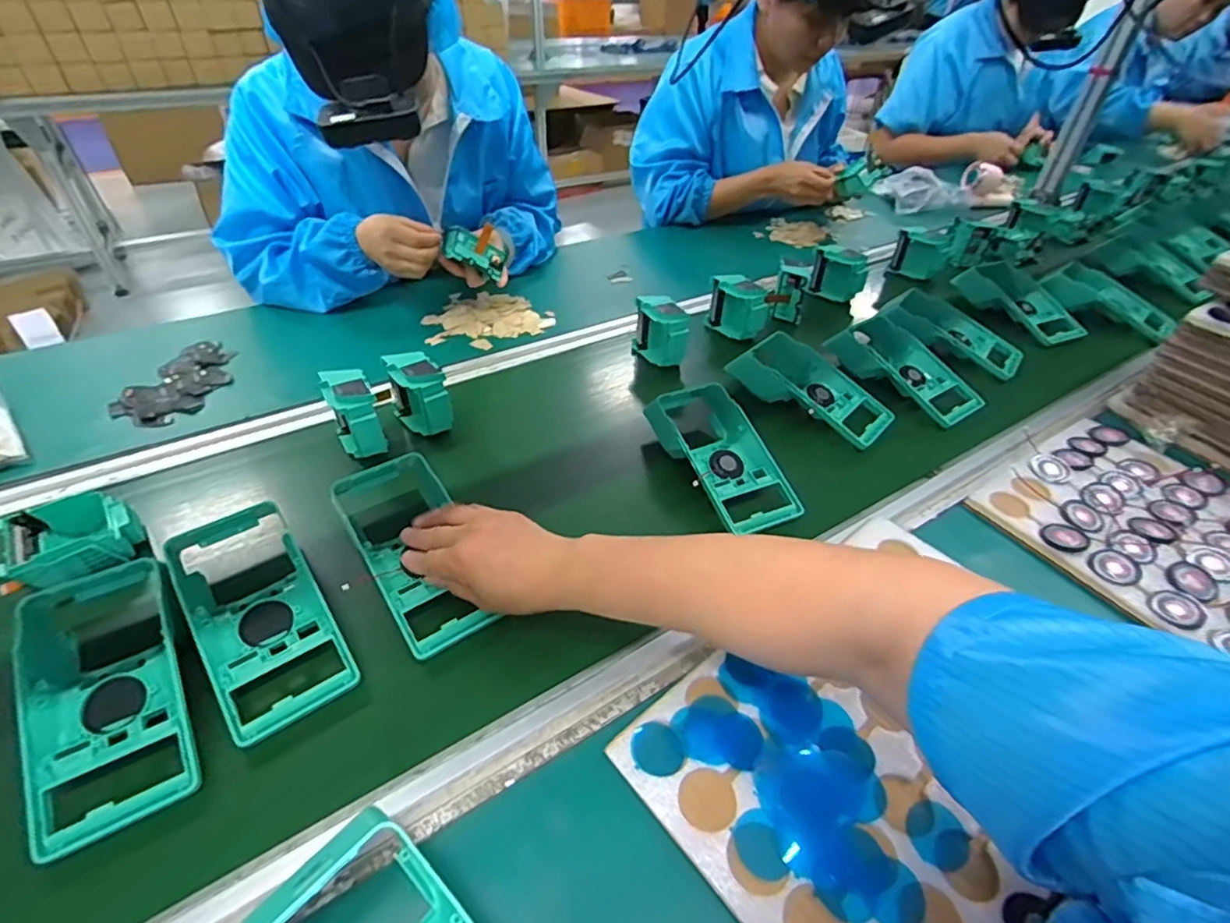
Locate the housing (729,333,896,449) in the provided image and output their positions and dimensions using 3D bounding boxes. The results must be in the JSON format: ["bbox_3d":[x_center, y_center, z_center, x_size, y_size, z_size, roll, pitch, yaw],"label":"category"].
[{"bbox_3d":[0.230,-0.088,0.683,0.103,0.047,0.183,-30,51,-32],"label":"housing"}]

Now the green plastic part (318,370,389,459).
[{"bbox_3d":[-0.259,-0.044,0.587,0.045,0.080,0.069,-24,48,-27],"label":"green plastic part"}]

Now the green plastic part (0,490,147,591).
[{"bbox_3d":[-0.440,0.066,0.476,0.085,0.037,0.091,-25,48,-28],"label":"green plastic part"}]

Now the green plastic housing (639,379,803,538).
[{"bbox_3d":[0.104,-0.009,0.588,0.088,0.058,0.188,-16,45,-20],"label":"green plastic housing"}]

